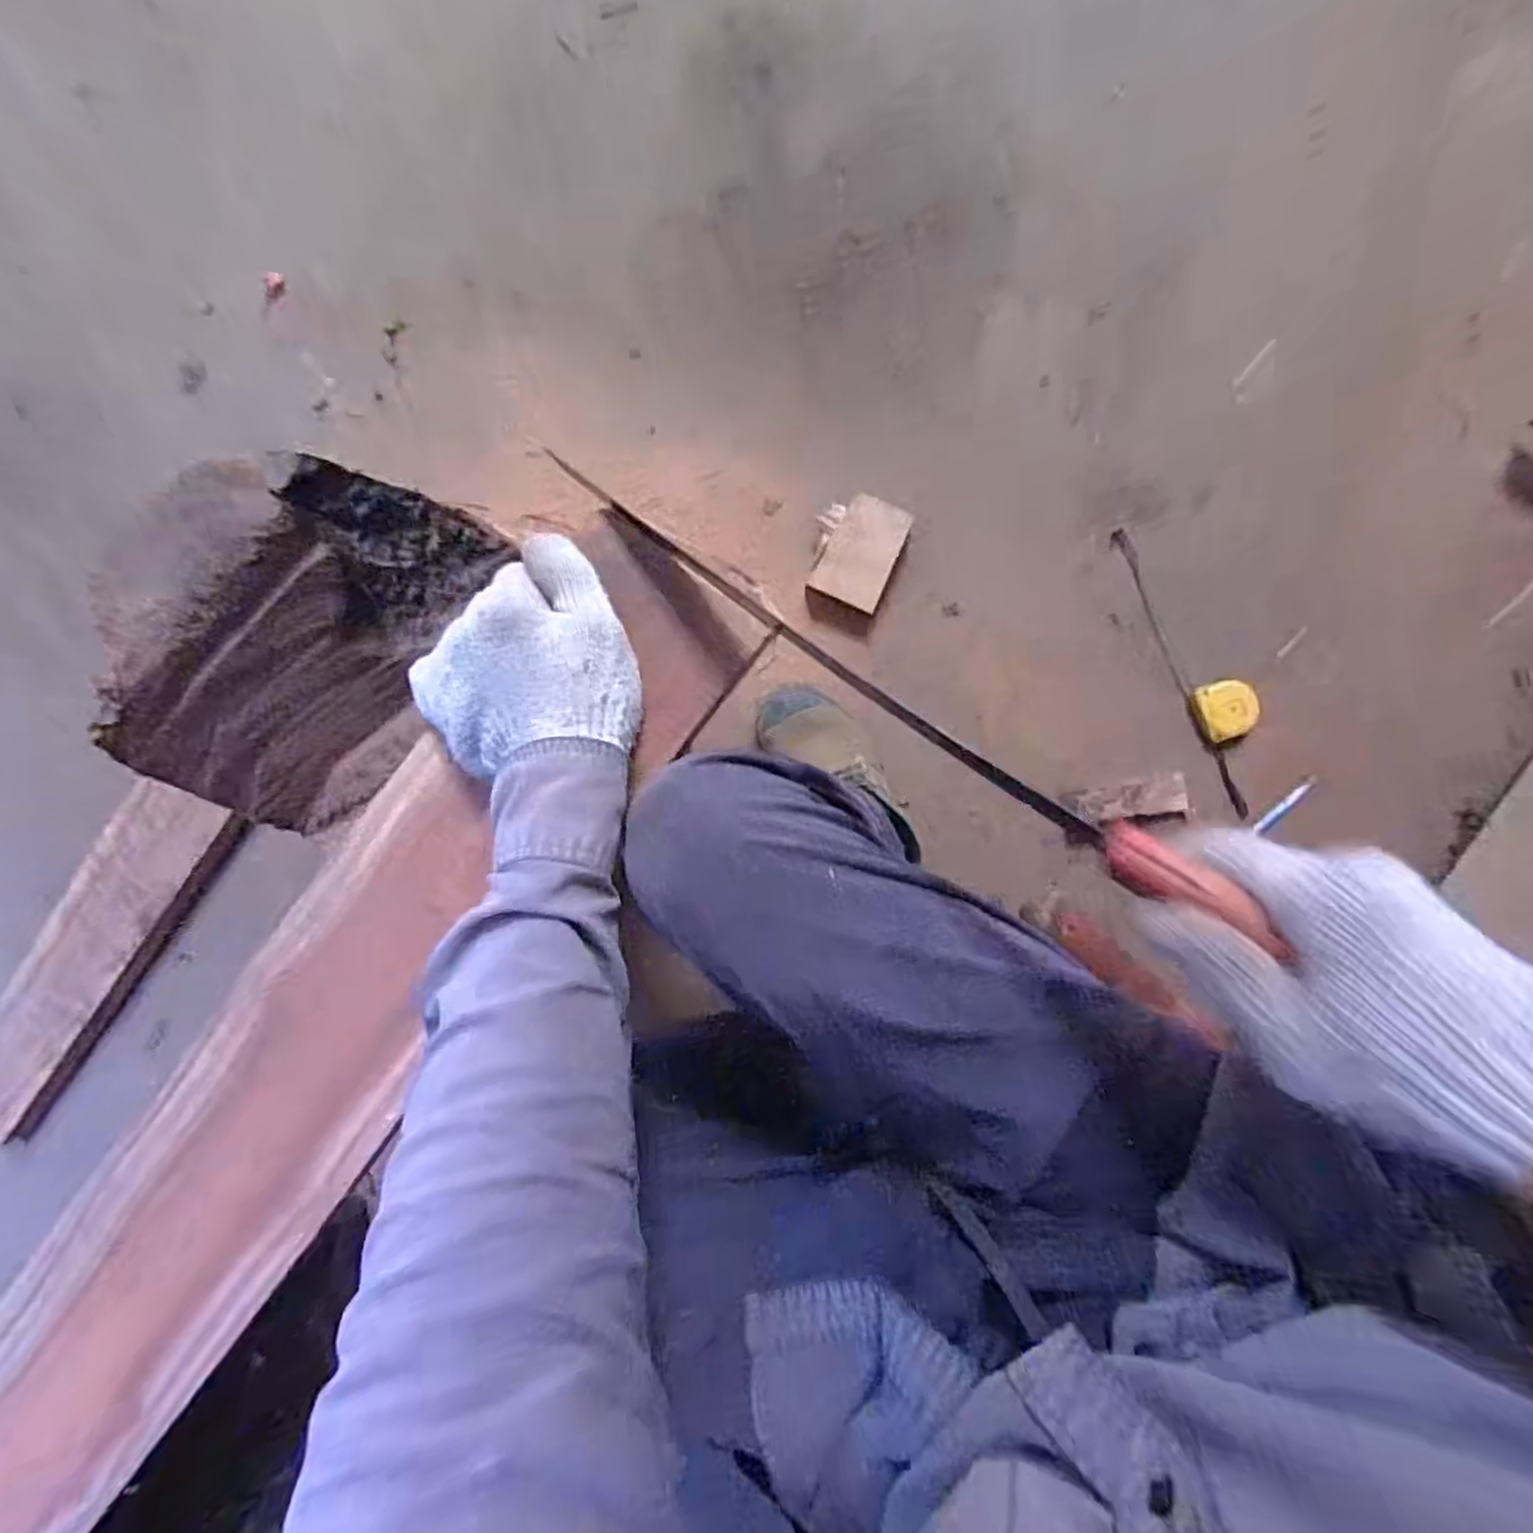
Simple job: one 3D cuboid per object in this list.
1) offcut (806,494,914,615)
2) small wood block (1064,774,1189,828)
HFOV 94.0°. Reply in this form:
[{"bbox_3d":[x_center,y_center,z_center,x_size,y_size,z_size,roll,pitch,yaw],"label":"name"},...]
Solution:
[{"bbox_3d":[0.101,-0.224,0.760,0.076,0.026,0.110,26,97,2],"label":"offcut"},{"bbox_3d":[0.388,0.036,0.766,0.134,0.018,0.040,-6,99,-10],"label":"small wood block"}]

